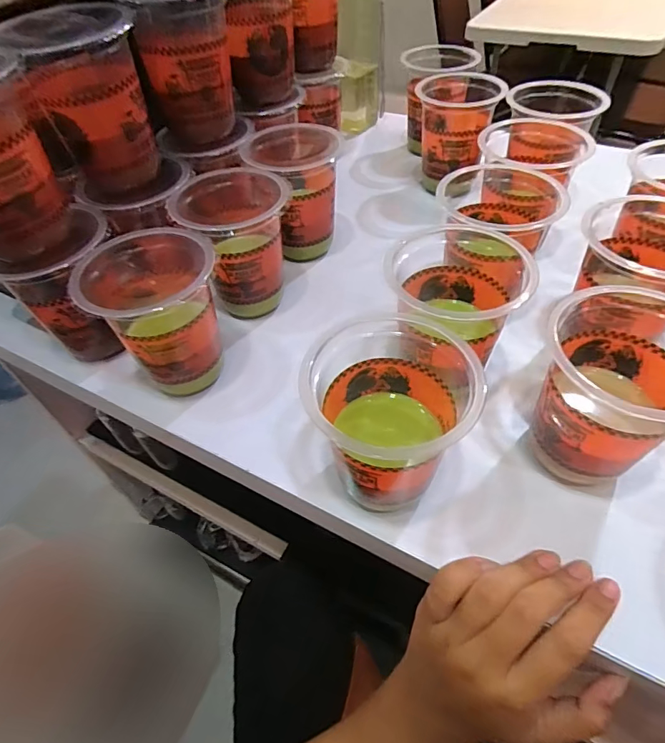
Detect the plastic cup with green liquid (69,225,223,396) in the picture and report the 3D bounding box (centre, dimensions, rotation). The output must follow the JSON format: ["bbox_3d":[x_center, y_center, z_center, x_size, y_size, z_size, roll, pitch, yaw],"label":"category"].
[{"bbox_3d":[-0.124,-0.042,0.338,0.087,0.102,0.086,-2,50,3],"label":"plastic cup with green liquid"}]

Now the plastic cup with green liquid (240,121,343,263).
[{"bbox_3d":[-0.033,-0.169,0.432,0.082,0.114,0.084,-2,50,3],"label":"plastic cup with green liquid"}]

